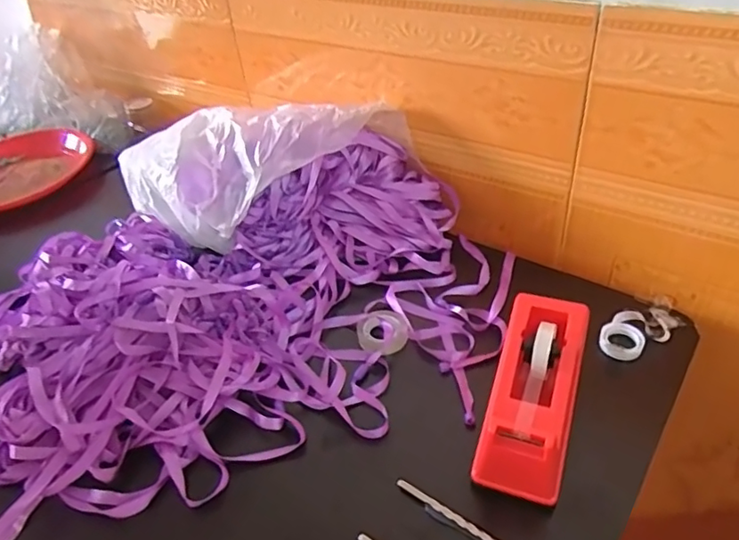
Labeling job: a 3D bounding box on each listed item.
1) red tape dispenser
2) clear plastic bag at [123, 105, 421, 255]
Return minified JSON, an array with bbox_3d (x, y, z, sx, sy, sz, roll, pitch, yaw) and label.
[{"bbox_3d":[0.127,0.095,0.434,0.063,0.075,0.161,11,43,20],"label":"red tape dispenser"},{"bbox_3d":[-0.137,-0.119,0.648,0.366,0.107,0.142,-15,40,8],"label":"clear plastic bag"}]

